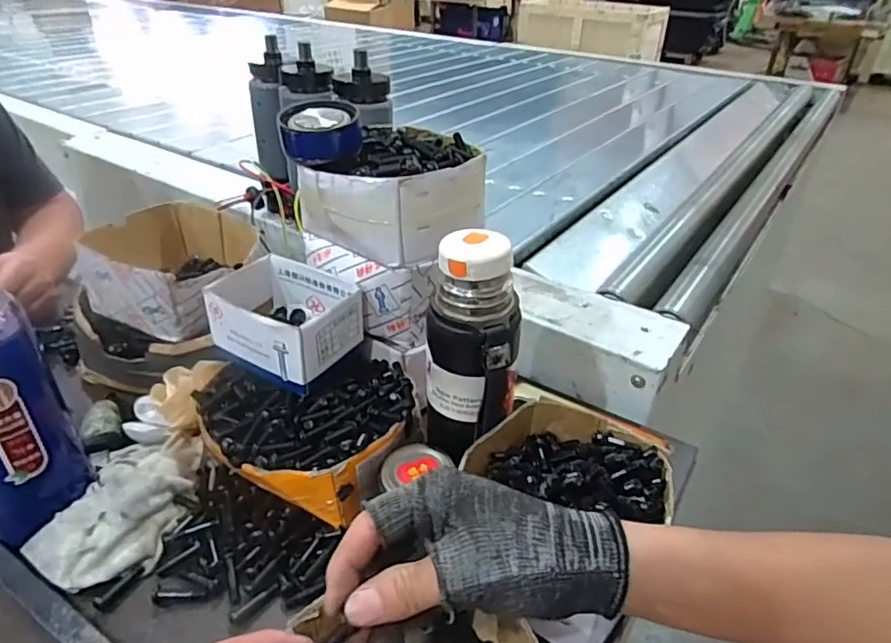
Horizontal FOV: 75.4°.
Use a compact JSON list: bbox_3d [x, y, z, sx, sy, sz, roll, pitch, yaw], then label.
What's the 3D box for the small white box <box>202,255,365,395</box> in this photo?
[{"bbox_3d":[-0.149,-0.004,0.529,0.130,0.061,0.095,18,38,22],"label":"small white box"}]

